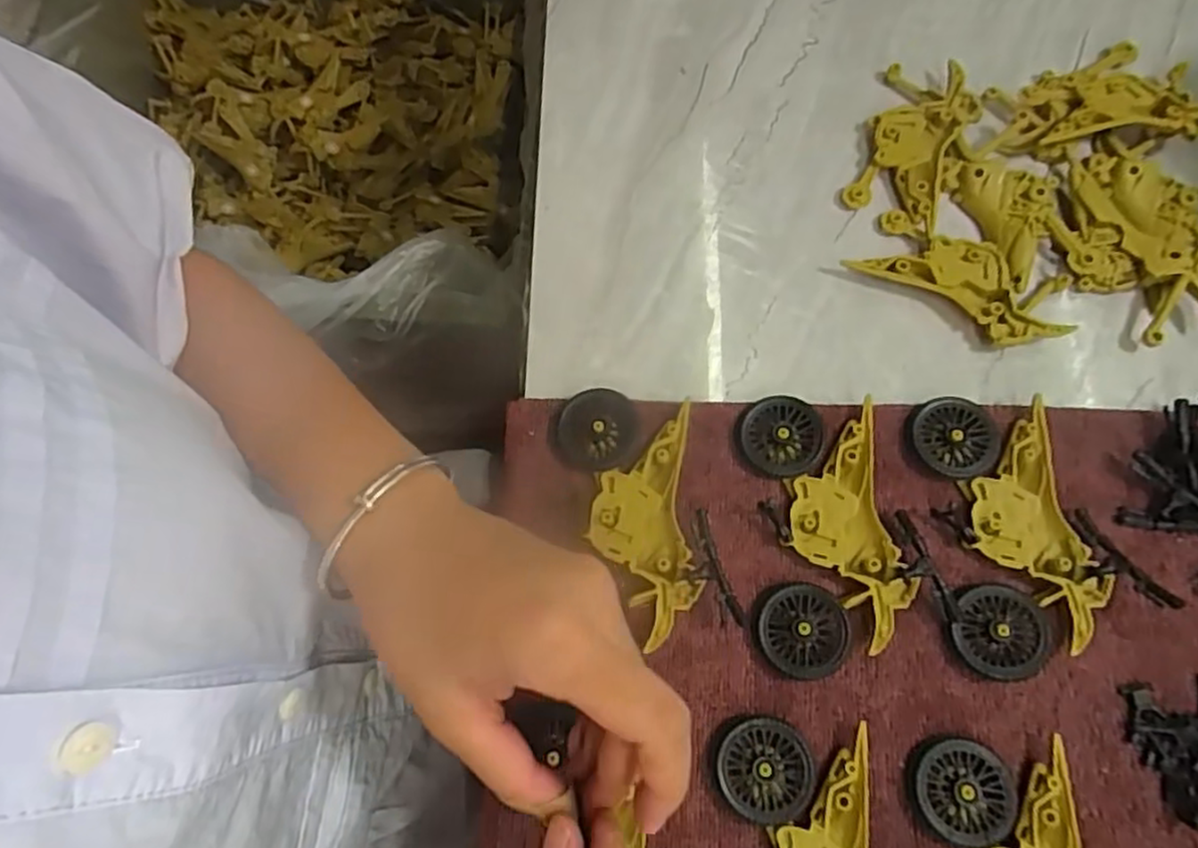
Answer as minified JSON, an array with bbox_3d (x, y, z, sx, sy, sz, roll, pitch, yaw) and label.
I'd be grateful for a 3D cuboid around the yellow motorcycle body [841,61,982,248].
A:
[{"bbox_3d":[0.164,-0.145,0.369,0.047,0.012,0.099,24,74,10],"label":"yellow motorcycle body"}]

